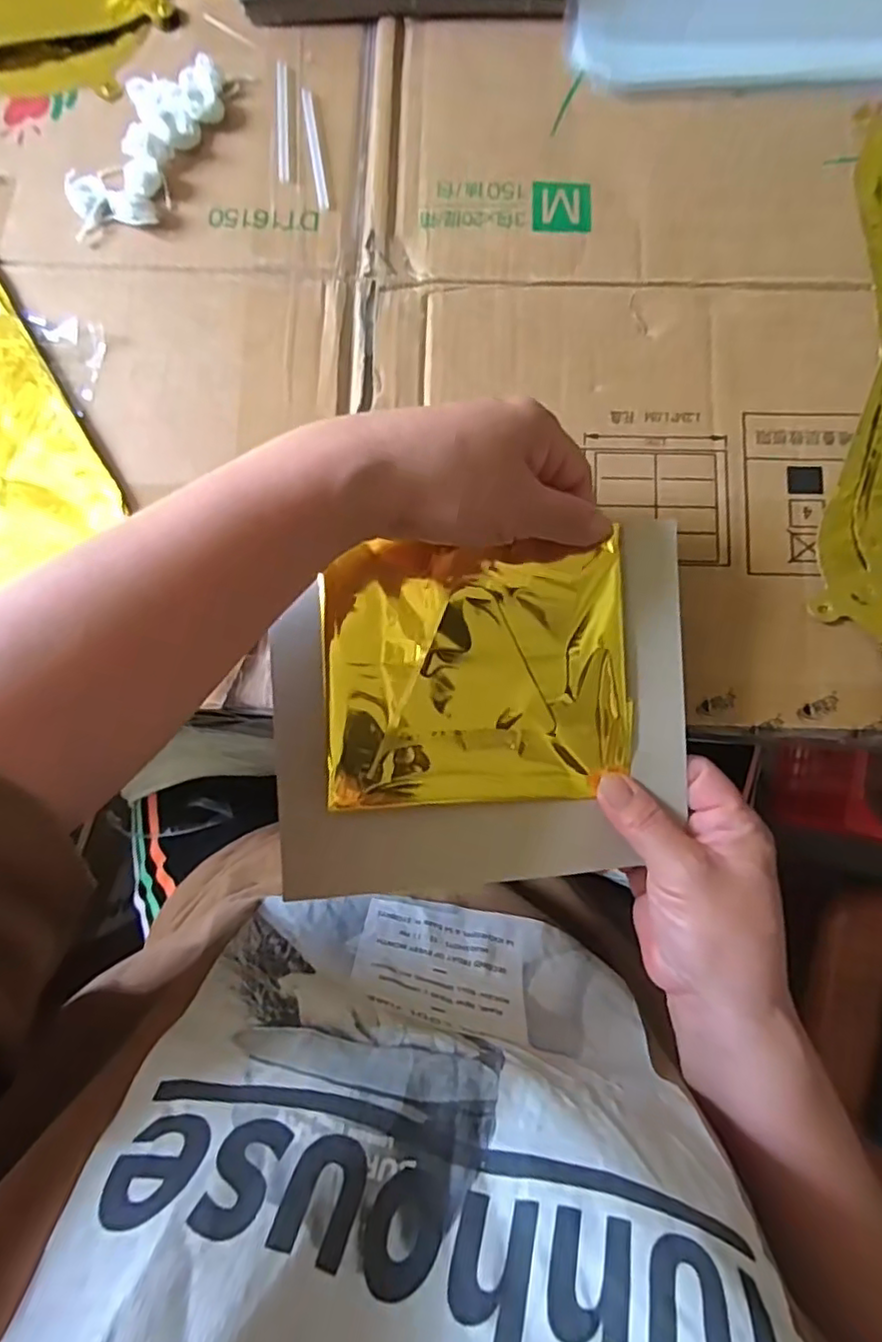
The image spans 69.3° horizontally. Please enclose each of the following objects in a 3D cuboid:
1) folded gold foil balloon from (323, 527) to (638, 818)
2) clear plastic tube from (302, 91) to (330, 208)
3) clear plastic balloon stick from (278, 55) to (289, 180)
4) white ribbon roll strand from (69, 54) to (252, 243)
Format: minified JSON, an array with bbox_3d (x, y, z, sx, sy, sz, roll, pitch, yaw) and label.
[{"bbox_3d":[0.018,0.001,0.300,0.139,0.016,0.118,-4,92,-4],"label":"folded gold foil balloon"},{"bbox_3d":[-0.074,-0.309,0.375,0.007,0.004,0.081,-9,80,-1],"label":"clear plastic tube"},{"bbox_3d":[-0.093,-0.327,0.378,0.007,0.004,0.086,-3,80,0],"label":"clear plastic balloon stick"},{"bbox_3d":[-0.169,-0.305,0.369,0.056,0.013,0.125,22,81,5],"label":"white ribbon roll strand"}]

